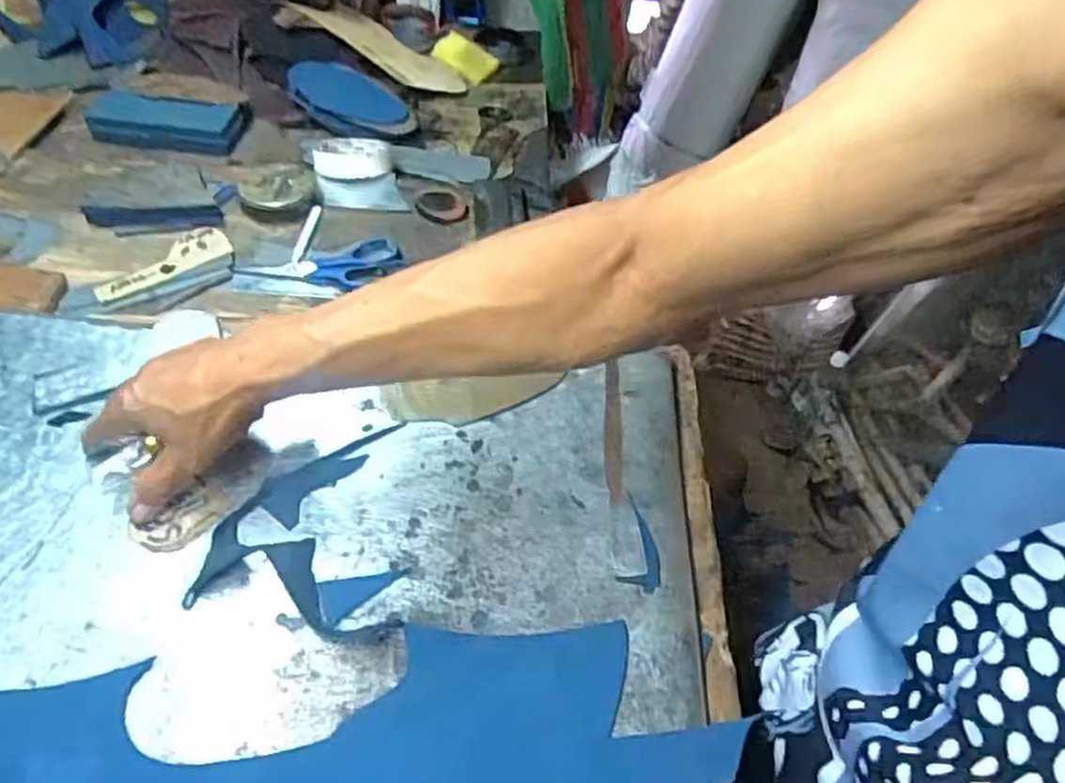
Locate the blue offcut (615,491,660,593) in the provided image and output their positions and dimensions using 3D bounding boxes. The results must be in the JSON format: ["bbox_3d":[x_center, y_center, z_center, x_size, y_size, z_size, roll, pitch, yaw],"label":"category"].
[{"bbox_3d":[0.073,0.099,0.482,0.028,0.005,0.067,12,48,5],"label":"blue offcut"}]

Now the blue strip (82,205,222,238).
[{"bbox_3d":[-0.365,-0.166,0.705,0.120,0.027,0.009,-2,16,-9],"label":"blue strip"}]

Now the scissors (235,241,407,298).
[{"bbox_3d":[-0.196,-0.110,0.679,0.151,0.013,0.059,-14,51,-19],"label":"scissors"}]

